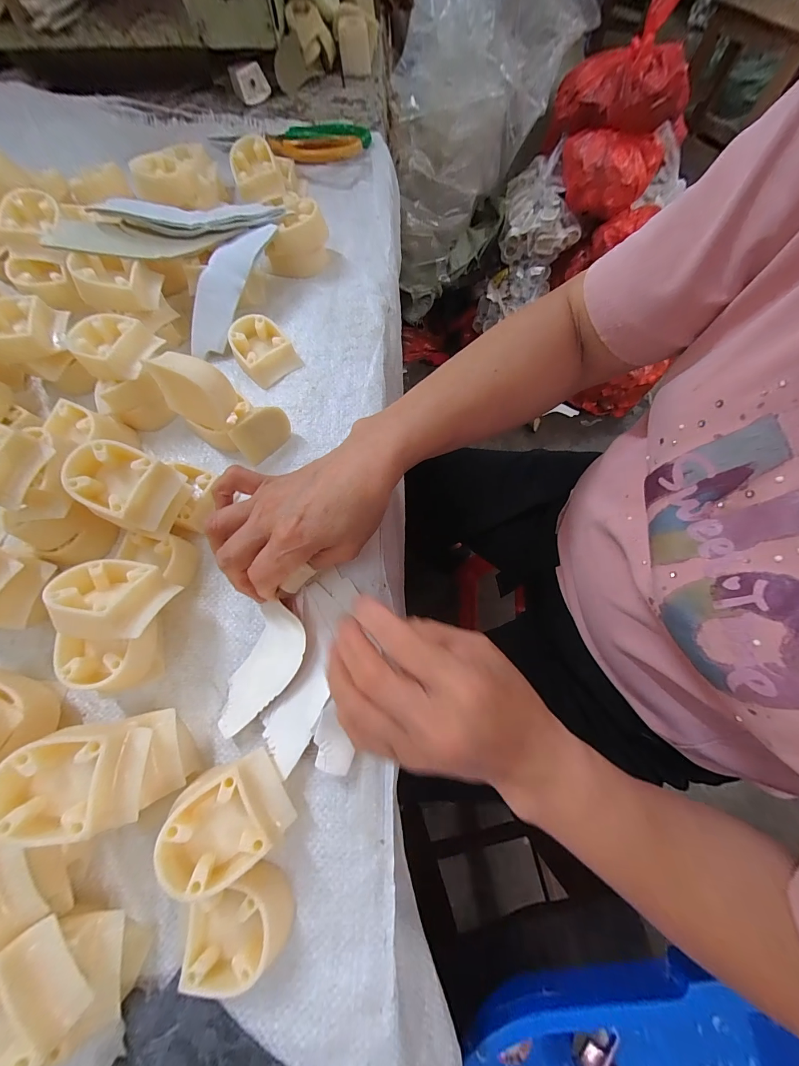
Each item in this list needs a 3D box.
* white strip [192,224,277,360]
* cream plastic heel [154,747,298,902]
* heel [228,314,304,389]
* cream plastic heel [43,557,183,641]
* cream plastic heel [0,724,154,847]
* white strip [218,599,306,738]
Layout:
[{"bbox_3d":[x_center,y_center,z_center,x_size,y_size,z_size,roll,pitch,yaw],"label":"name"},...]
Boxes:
[{"bbox_3d":[-0.158,-0.224,0.323,0.037,0.010,0.131,24,93,-20],"label":"white strip"},{"bbox_3d":[-0.094,0.157,0.200,0.054,0.045,0.048,-28,73,-10],"label":"cream plastic heel"},{"bbox_3d":[-0.123,-0.166,0.323,0.048,0.024,0.057,-35,75,-12],"label":"heel"},{"bbox_3d":[-0.181,0.043,0.222,0.059,0.037,0.051,33,41,-13],"label":"cream plastic heel"},{"bbox_3d":[-0.168,0.126,0.185,0.057,0.031,0.047,2,71,0],"label":"cream plastic heel"},{"bbox_3d":[-0.089,0.090,0.238,0.043,0.017,0.081,17,72,6],"label":"white strip"}]

